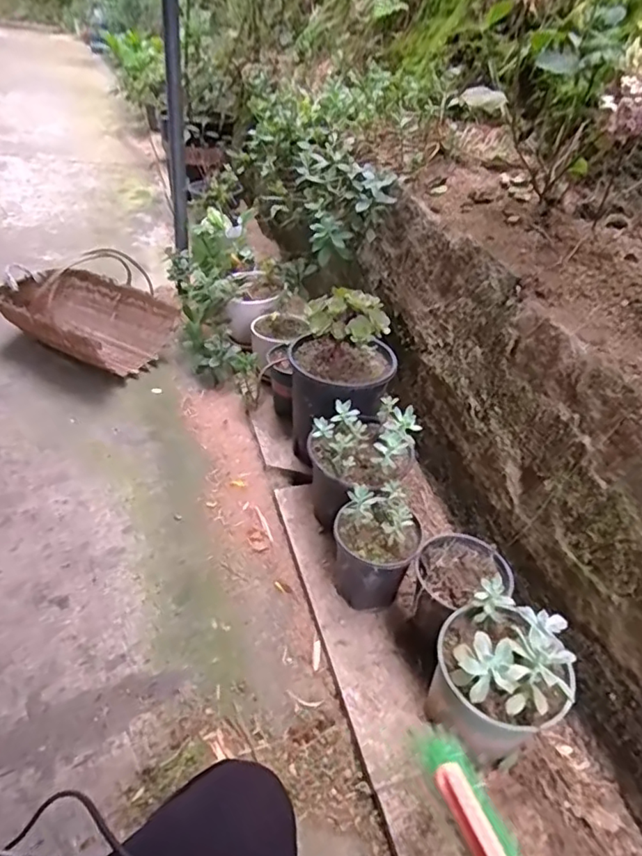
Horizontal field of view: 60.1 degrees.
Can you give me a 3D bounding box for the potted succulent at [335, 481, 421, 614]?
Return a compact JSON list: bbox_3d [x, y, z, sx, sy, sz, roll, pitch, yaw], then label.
[{"bbox_3d":[0.097,0.220,1.010,0.142,0.240,0.133,4,38,-3],"label":"potted succulent"}]

